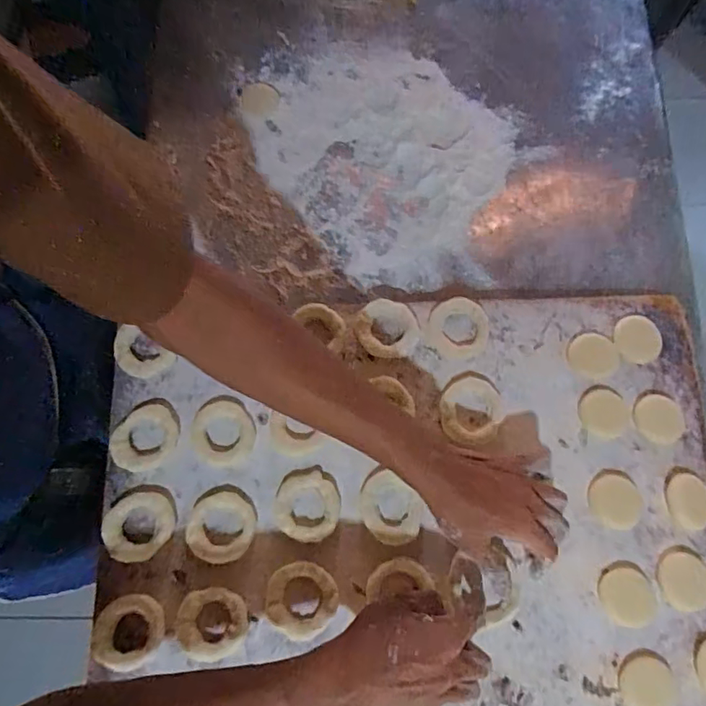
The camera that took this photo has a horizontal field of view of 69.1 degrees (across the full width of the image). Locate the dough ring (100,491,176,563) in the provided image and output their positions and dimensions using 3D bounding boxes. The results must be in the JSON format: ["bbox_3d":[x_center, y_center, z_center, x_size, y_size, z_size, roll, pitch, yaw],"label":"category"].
[{"bbox_3d":[-0.198,0.160,0.474,0.057,0.008,0.064,44,79,10],"label":"dough ring"}]

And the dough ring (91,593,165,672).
[{"bbox_3d":[-0.194,0.240,0.441,0.056,0.009,0.056,0,75,-1],"label":"dough ring"}]

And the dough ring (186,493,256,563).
[{"bbox_3d":[-0.123,0.162,0.477,0.060,0.006,0.061,0,75,-1],"label":"dough ring"}]

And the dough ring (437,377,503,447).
[{"bbox_3d":[0.117,0.057,0.506,0.061,0.008,0.065,0,75,-1],"label":"dough ring"}]

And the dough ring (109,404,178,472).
[{"bbox_3d":[-0.201,0.082,0.495,0.053,0.012,0.065,38,78,8],"label":"dough ring"}]

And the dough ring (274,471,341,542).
[{"bbox_3d":[-0.042,0.145,0.479,0.060,0.006,0.058,0,75,-1],"label":"dough ring"}]

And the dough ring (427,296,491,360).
[{"bbox_3d":[0.109,-0.027,0.529,0.060,0.005,0.064,0,75,-1],"label":"dough ring"}]

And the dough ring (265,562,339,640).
[{"bbox_3d":[-0.047,0.219,0.457,0.060,0.010,0.062,0,75,-1],"label":"dough ring"}]

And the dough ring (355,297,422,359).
[{"bbox_3d":[0.036,-0.026,0.526,0.064,0.009,0.060,0,75,-1],"label":"dough ring"}]

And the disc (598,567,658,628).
[{"bbox_3d":[0.248,0.221,0.464,0.048,0.006,0.048,0,75,-1],"label":"disc"}]

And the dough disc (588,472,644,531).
[{"bbox_3d":[0.250,0.140,0.489,0.049,0.004,0.051,0,75,-1],"label":"dough disc"}]

